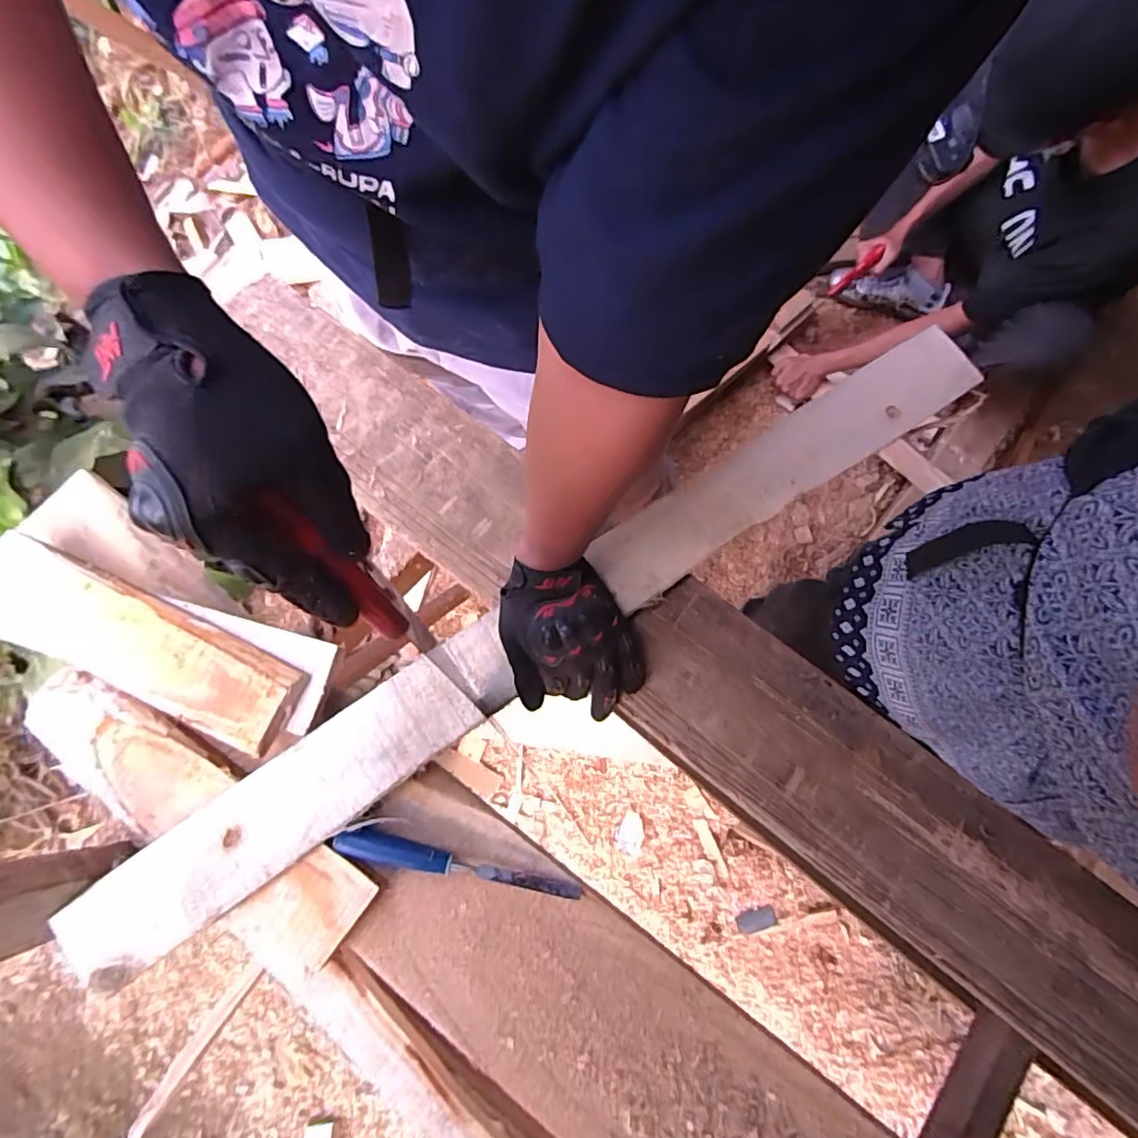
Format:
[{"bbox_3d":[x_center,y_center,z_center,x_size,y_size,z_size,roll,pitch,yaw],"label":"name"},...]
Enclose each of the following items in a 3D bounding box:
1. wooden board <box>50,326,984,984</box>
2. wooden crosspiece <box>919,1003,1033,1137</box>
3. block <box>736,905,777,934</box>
[{"bbox_3d":[0.004,0.042,0.581,1.032,0.022,0.086,-33,78,-8],"label":"wooden board"},{"bbox_3d":[0.381,0.496,0.547,0.030,0.049,0.143,33,79,8],"label":"wooden crosspiece"},{"bbox_3d":[0.368,0.689,1.146,0.079,0.009,0.039,-31,77,17],"label":"block"}]

